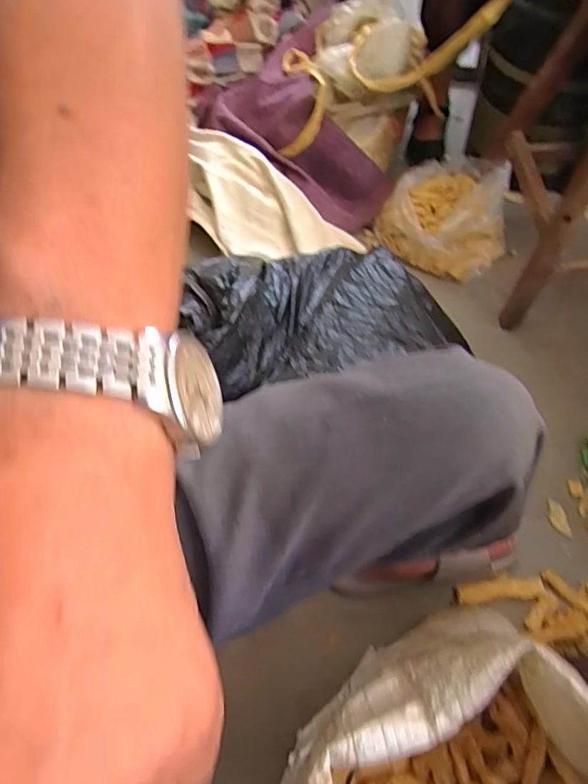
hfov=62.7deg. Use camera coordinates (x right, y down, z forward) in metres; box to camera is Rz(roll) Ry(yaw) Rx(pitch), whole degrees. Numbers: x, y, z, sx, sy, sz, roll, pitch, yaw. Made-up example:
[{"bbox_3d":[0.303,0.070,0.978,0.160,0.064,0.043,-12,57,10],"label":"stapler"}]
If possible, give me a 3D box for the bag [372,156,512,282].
[{"bbox_3d":[0.312,-0.352,0.968,0.241,0.129,0.233,-39,65,-16],"label":"bag"}]

